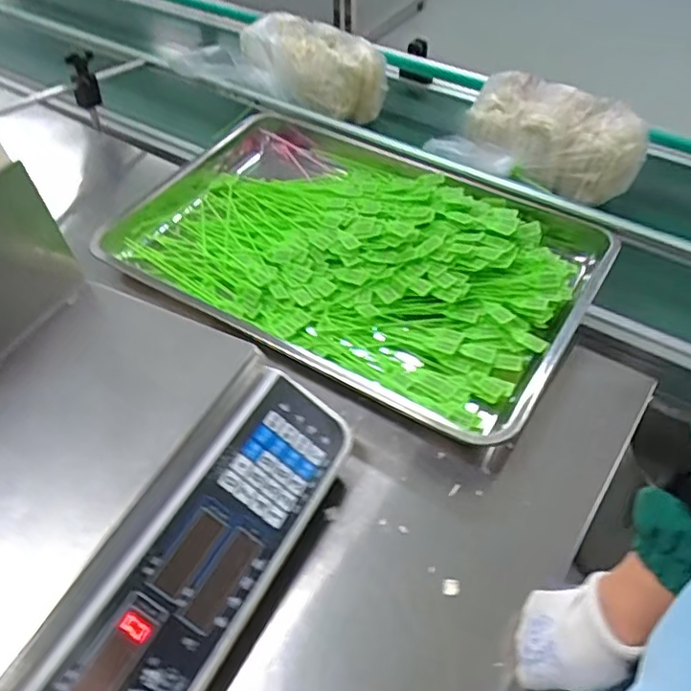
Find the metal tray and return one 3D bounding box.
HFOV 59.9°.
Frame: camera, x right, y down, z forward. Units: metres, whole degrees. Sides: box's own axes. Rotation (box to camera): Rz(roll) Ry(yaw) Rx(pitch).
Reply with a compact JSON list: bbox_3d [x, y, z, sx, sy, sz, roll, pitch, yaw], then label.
[{"bbox_3d":[-0.010,-0.139,0.797,0.637,0.065,0.399,27,57,22],"label":"metal tray"}]

